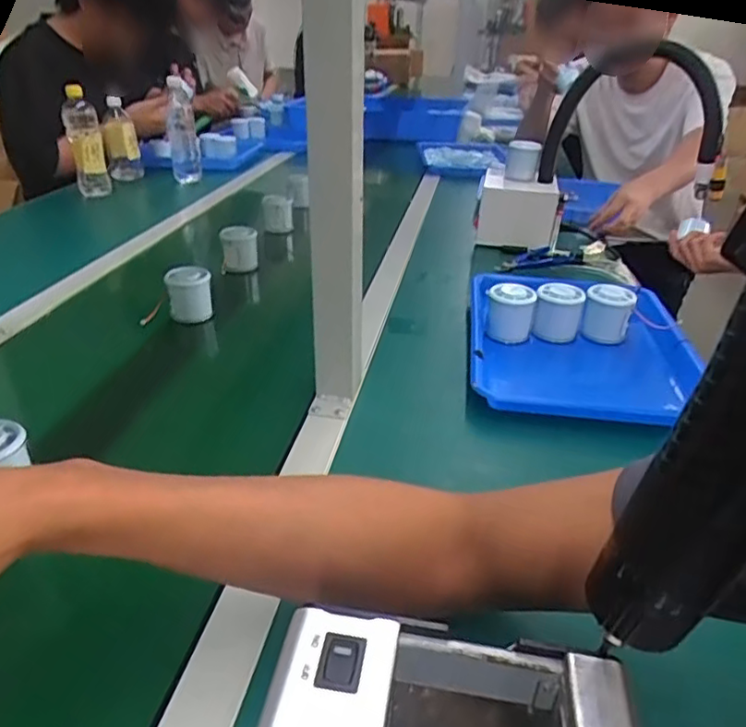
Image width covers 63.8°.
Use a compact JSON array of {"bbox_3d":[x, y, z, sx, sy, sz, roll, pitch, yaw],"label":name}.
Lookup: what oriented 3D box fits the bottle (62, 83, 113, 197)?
[{"bbox_3d":[-0.600,-0.460,1.254,0.065,0.202,0.057,-11,32,-21],"label":"bottle"}]

